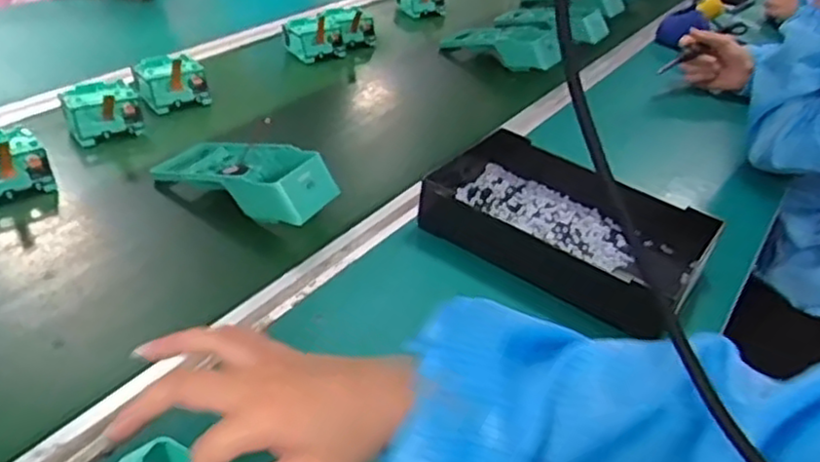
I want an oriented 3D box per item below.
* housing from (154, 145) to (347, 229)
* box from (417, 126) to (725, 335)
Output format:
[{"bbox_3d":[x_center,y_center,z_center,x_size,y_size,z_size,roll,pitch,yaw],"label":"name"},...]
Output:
[{"bbox_3d":[-0.169,-0.059,0.718,0.196,0.054,0.089,21,38,19],"label":"housing"},{"bbox_3d":[0.146,-0.008,0.692,0.273,0.053,0.160,25,39,24],"label":"box"}]

